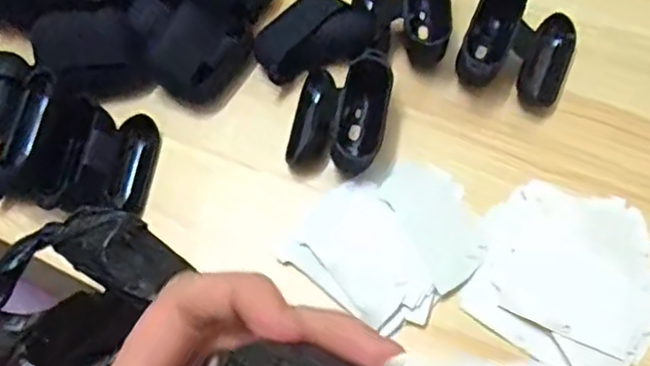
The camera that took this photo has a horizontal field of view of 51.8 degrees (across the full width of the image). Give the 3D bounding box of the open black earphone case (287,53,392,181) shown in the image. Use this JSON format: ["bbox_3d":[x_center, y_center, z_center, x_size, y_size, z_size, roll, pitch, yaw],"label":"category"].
[{"bbox_3d":[0.008,-0.042,0.389,0.053,0.028,0.068,10,65,5],"label":"open black earphone case"}]

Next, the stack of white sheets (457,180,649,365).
[{"bbox_3d":[0.132,0.047,0.360,0.095,0.004,0.100,28,68,13],"label":"stack of white sheets"}]

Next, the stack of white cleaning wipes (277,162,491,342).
[{"bbox_3d":[0.038,0.030,0.370,0.085,0.004,0.094,39,71,17],"label":"stack of white cleaning wipes"}]

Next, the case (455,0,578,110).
[{"bbox_3d":[0.120,-0.086,0.413,0.064,0.030,0.063,22,67,11],"label":"case"}]

